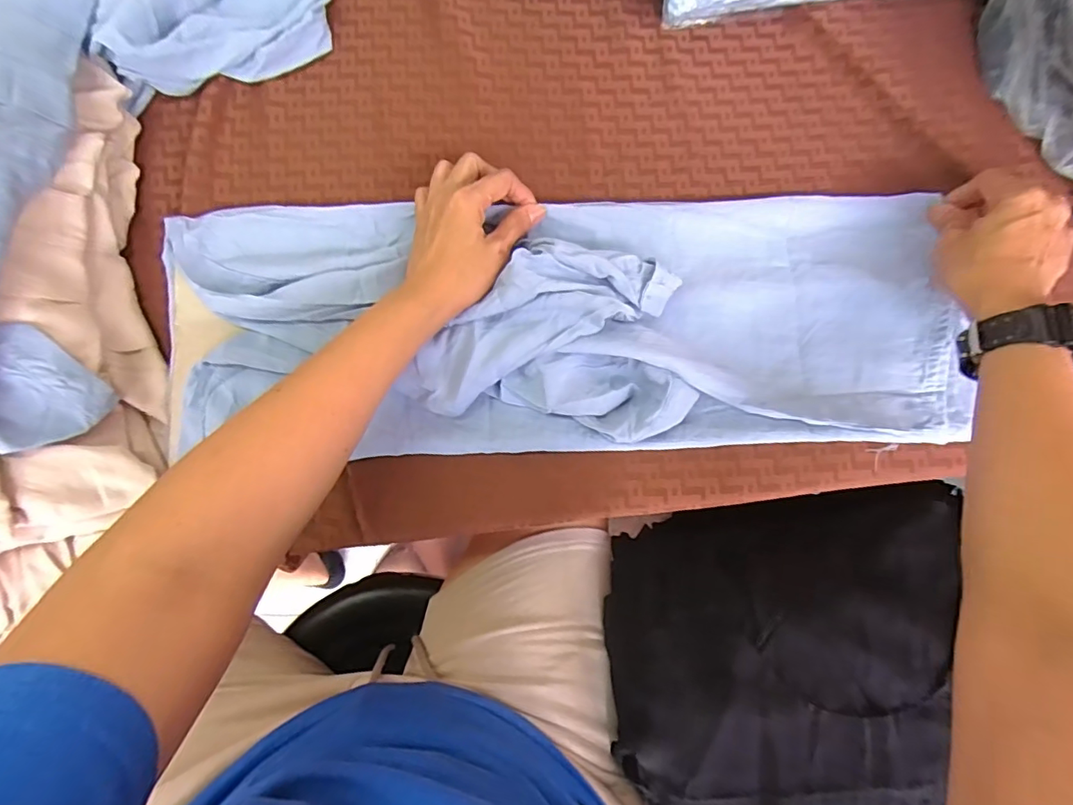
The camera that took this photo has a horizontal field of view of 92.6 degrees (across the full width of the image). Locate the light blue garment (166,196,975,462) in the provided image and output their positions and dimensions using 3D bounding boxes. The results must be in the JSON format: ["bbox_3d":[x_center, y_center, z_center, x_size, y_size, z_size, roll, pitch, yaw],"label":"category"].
[{"bbox_3d":[0.030,-0.070,0.404,0.604,0.053,0.208,0,80,-2],"label":"light blue garment"}]

